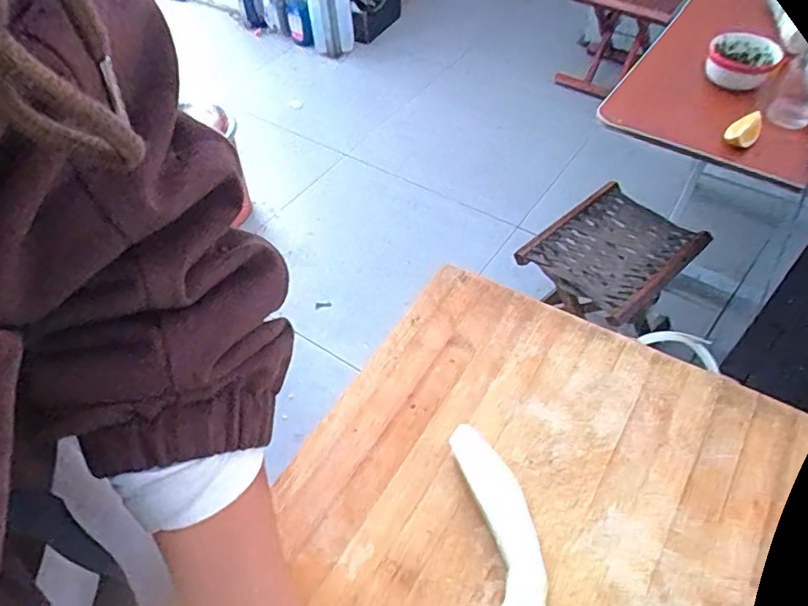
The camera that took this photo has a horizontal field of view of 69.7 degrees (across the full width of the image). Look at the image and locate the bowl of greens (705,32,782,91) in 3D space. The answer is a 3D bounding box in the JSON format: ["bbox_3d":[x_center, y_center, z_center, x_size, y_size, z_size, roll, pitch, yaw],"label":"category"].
[{"bbox_3d":[0.691,-0.489,1.193,0.132,0.073,0.132,16,55,18],"label":"bowl of greens"}]

